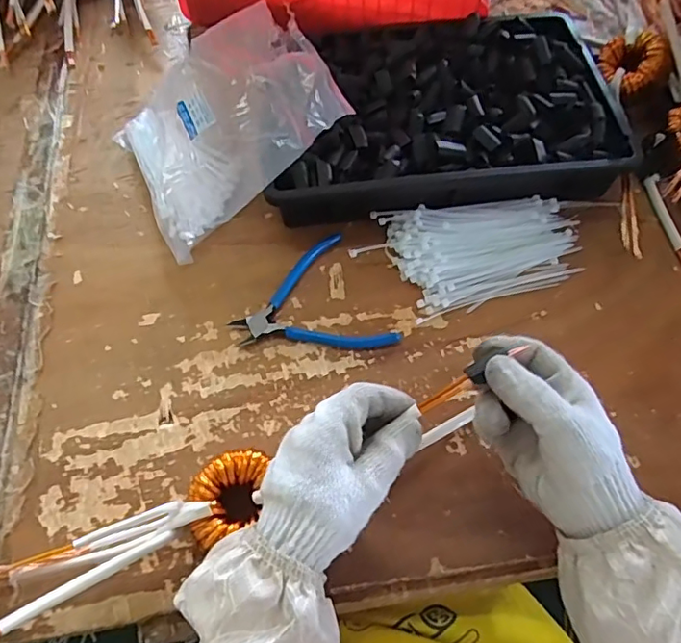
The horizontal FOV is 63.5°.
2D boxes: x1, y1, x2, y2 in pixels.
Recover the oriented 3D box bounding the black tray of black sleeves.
[{"bbox_3d":[0.109,-0.226,0.587,0.350,0.056,0.252,-2,60,-2],"label":"black tray of black sleeves"}]

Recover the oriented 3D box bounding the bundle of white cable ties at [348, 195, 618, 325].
[{"bbox_3d":[0.144,-0.066,0.537,0.222,0.028,0.111,-6,60,-4],"label":"bundle of white cable ties"}]

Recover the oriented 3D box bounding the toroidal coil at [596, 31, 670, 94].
[{"bbox_3d":[0.319,-0.280,0.608,0.069,0.032,0.069,-13,69,36],"label":"toroidal coil"}]

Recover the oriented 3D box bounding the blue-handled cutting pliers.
[{"bbox_3d":[-0.031,-0.010,0.510,0.130,0.008,0.128,-24,63,-14],"label":"blue-handled cutting pliers"}]

